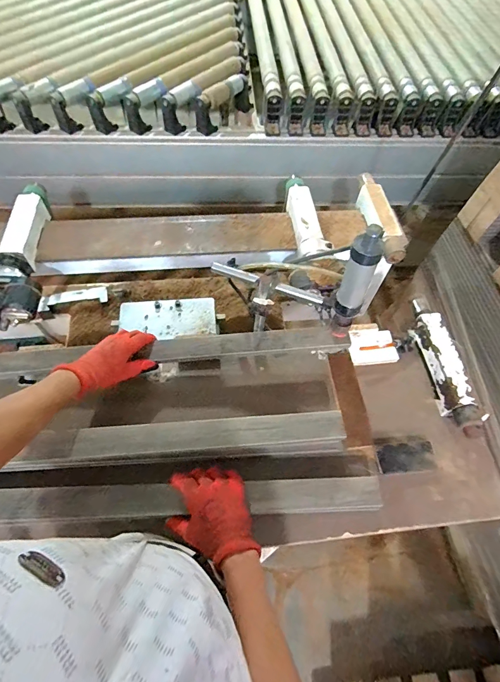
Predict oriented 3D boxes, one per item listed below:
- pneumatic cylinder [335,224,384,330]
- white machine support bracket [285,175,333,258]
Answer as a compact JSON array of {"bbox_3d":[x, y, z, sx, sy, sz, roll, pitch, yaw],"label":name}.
[{"bbox_3d":[0.177,-0.095,0.615,0.042,0.219,0.052,-13,62,-11],"label":"pneumatic cylinder"},{"bbox_3d":[0.141,-0.341,0.963,0.067,0.064,0.306,-4,60,-7],"label":"white machine support bracket"}]

